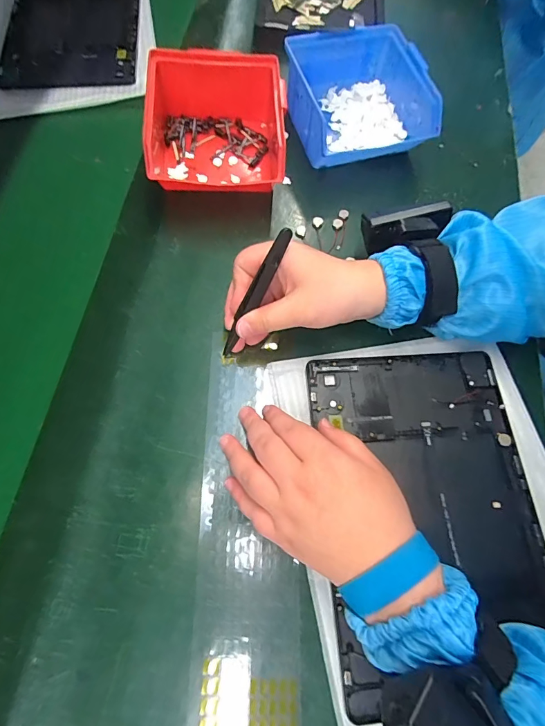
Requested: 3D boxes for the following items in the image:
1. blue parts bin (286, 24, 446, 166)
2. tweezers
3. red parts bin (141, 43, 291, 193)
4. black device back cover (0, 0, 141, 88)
[{"bbox_3d":[0.086,-0.266,0.412,0.124,0.065,0.131,-14,69,-8],"label":"blue parts bin"},{"bbox_3d":[-0.015,-0.050,0.304,0.011,0.115,0.008,40,36,13],"label":"tweezers"},{"bbox_3d":[-0.057,-0.224,0.387,0.134,0.070,0.133,-3,68,-3],"label":"red parts bin"},{"bbox_3d":[-0.247,-0.427,0.502,0.156,0.013,0.233,-4,67,-3],"label":"black device back cover"}]

